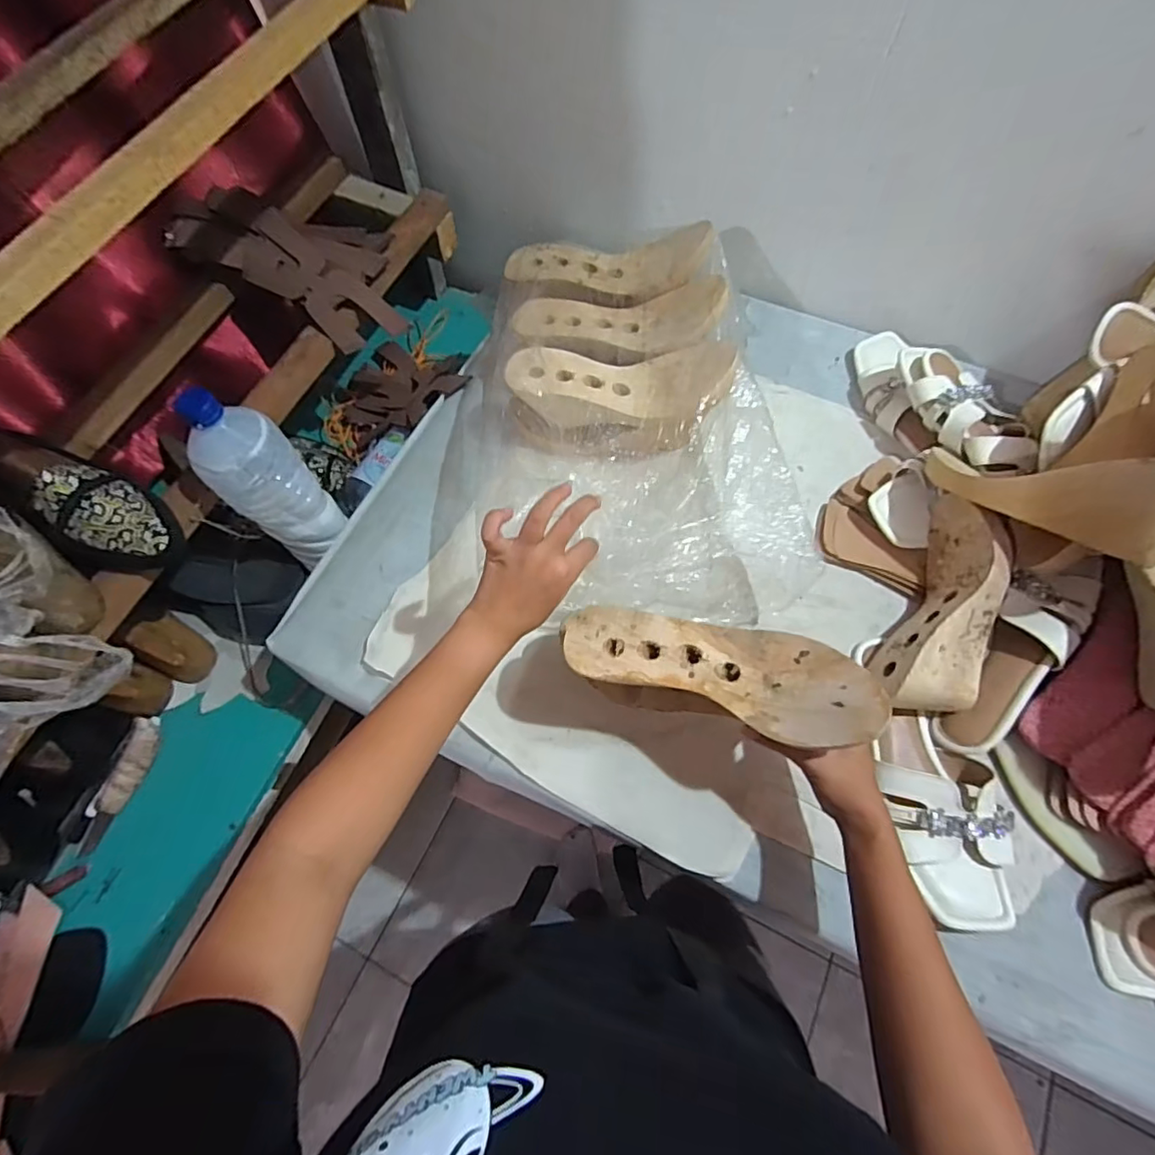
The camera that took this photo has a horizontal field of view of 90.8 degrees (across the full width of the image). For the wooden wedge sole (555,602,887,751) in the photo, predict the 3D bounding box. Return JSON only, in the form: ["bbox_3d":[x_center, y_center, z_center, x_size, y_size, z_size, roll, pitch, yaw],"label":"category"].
[{"bbox_3d":[0.099,0.066,0.426,0.224,0.040,0.077,11,67,14],"label":"wooden wedge sole"}]

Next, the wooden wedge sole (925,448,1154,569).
[{"bbox_3d":[0.406,-0.075,0.490,0.060,0.073,0.222,-36,27,-13],"label":"wooden wedge sole"}]

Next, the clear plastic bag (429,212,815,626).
[{"bbox_3d":[0.070,-0.178,0.614,0.345,0.135,0.419,7,67,4],"label":"clear plastic bag"}]

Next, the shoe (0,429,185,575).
[{"bbox_3d":[-0.497,-0.080,0.550,0.229,0.079,0.086,34,71,-2],"label":"shoe"}]

